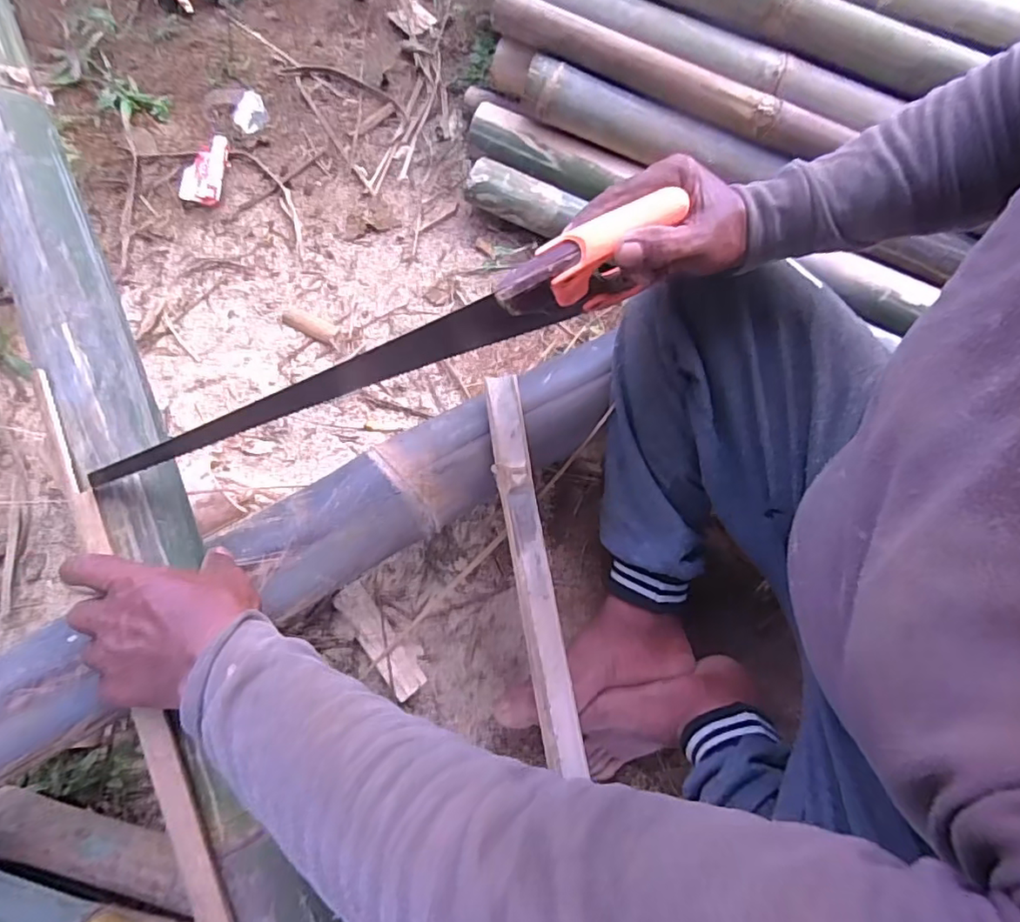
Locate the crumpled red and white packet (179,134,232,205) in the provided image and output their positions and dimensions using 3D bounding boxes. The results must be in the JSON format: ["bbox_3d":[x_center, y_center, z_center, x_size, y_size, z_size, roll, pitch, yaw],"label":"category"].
[{"bbox_3d":[-0.391,-0.378,0.737,0.050,0.021,0.094,7,78,0],"label":"crumpled red and white packet"}]

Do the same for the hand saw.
[{"bbox_3d":[-0.092,-0.076,0.442,0.456,0.103,0.031,-22,79,7],"label":"hand saw"}]

